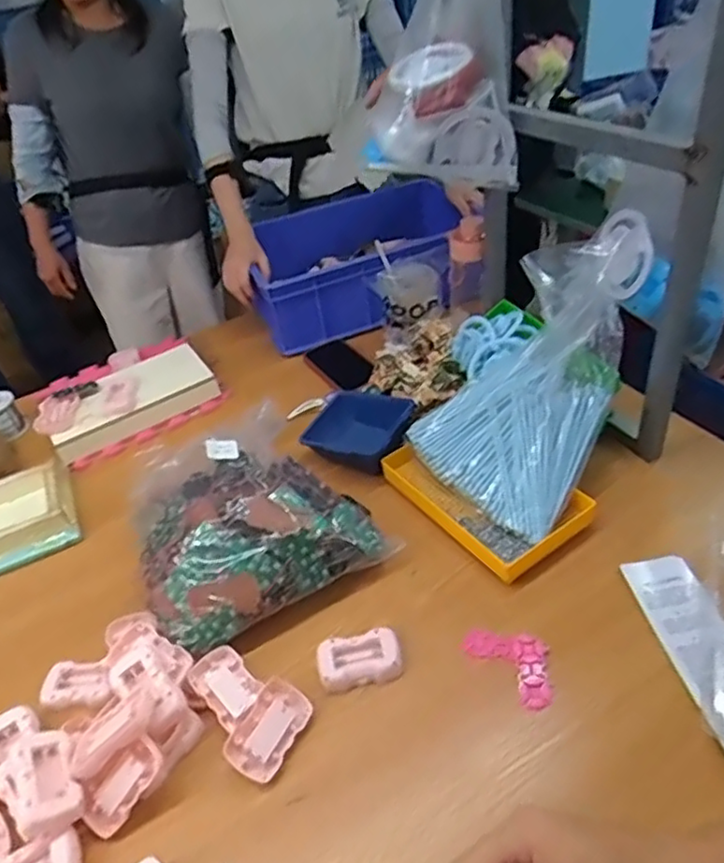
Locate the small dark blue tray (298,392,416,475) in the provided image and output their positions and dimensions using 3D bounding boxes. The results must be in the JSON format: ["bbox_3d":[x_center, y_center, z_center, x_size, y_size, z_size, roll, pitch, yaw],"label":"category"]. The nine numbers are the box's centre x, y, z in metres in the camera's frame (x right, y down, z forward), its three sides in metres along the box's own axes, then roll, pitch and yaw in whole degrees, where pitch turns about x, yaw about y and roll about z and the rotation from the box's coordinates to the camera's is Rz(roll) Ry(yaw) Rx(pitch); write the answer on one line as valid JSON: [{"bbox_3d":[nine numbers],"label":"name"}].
[{"bbox_3d":[-0.007,-0.002,0.928,0.143,0.046,0.139,14,44,26],"label":"small dark blue tray"}]

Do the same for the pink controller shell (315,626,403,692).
[{"bbox_3d":[-0.002,0.242,0.681,0.087,0.017,0.056,-11,39,-2],"label":"pink controller shell"}]

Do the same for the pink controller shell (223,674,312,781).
[{"bbox_3d":[-0.090,0.293,0.631,0.054,0.018,0.088,34,51,9],"label":"pink controller shell"}]

